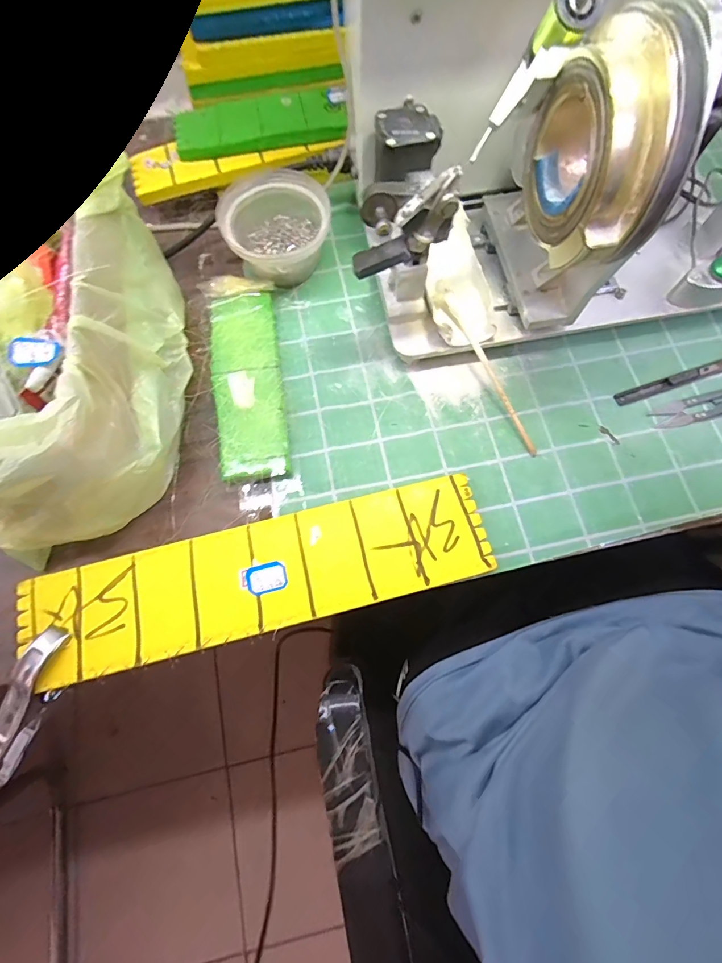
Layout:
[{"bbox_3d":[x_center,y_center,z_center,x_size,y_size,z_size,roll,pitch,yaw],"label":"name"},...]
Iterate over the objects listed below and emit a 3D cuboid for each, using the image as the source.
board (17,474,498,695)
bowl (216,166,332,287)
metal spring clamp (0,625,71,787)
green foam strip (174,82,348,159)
[{"bbox_3d":[-0.073,0.070,0.311,0.337,0.011,0.075,-14,68,-5],"label":"board"},{"bbox_3d":[-0.078,-0.236,0.397,0.096,0.067,0.079,-7,72,-3],"label":"bowl"},{"bbox_3d":[-0.235,0.159,0.293,0.029,0.035,0.114,23,87,10],"label":"metal spring clamp"},{"bbox_3d":[-0.099,-0.364,0.422,0.171,0.017,0.067,-7,72,-3],"label":"green foam strip"}]

